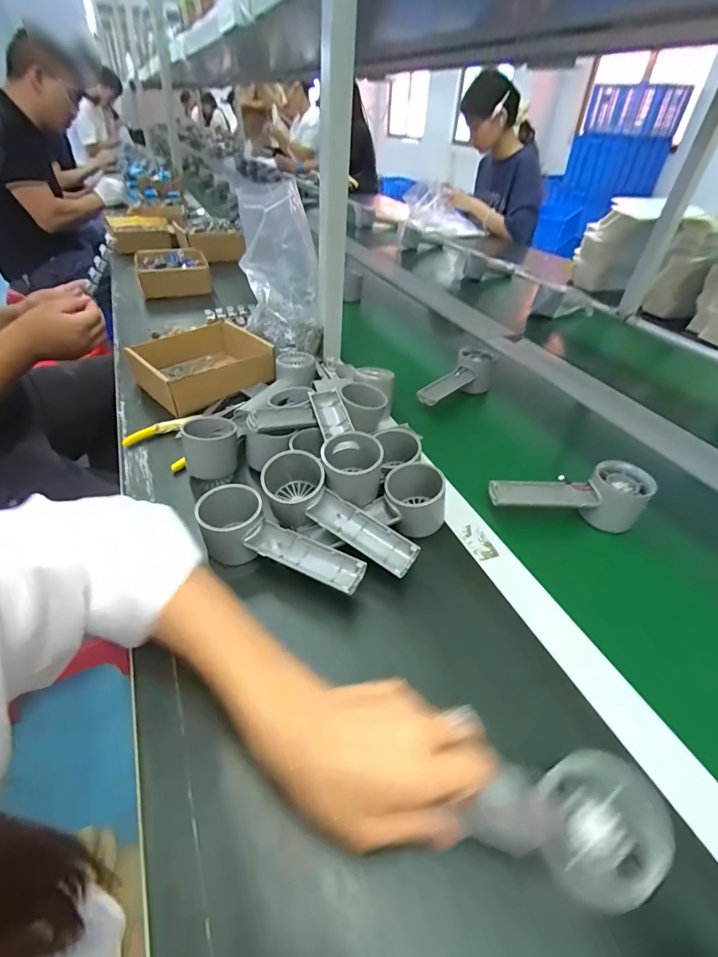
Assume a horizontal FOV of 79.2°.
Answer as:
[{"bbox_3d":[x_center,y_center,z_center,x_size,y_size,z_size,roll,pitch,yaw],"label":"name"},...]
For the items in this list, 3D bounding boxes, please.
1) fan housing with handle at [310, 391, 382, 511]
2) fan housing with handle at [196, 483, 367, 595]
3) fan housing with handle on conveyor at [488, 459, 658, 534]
[{"bbox_3d":[-0.015,-0.039,0.462,0.059,0.054,0.157,-6,40,-8],"label":"fan housing with handle"},{"bbox_3d":[-0.074,0.066,0.380,0.150,0.063,0.064,24,45,26],"label":"fan housing with handle"},{"bbox_3d":[0.220,0.016,0.465,0.160,0.051,0.053,5,39,5],"label":"fan housing with handle on conveyor"}]

